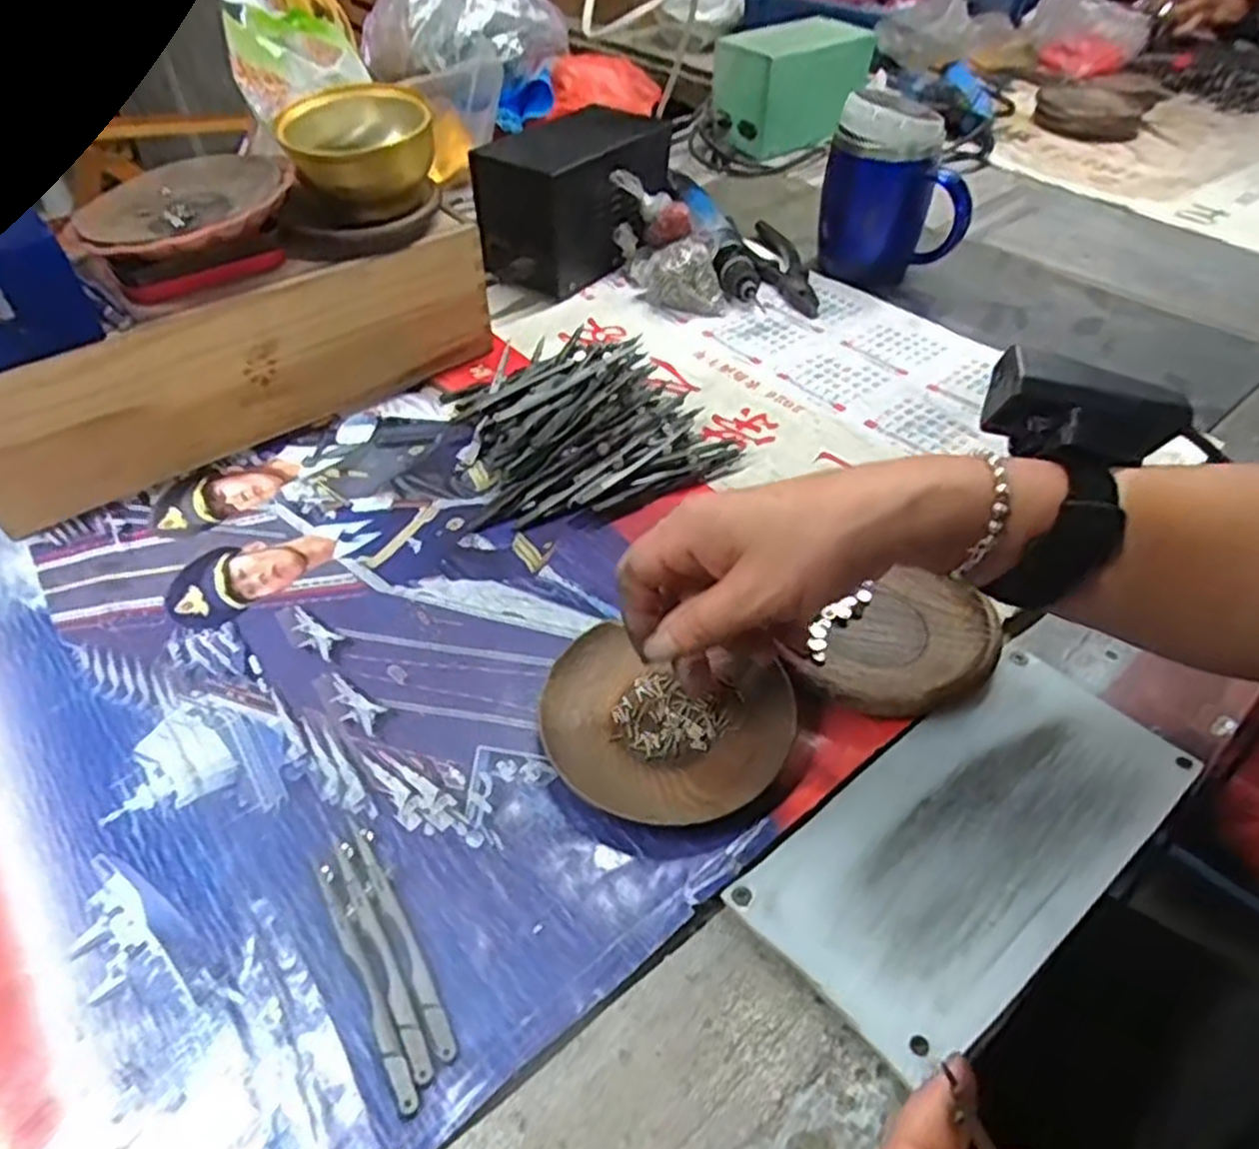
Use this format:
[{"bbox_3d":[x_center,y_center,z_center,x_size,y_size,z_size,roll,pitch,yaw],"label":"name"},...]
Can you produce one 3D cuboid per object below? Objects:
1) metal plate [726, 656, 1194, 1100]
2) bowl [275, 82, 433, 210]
[{"bbox_3d":[0.144,0.105,0.333,0.195,0.010,0.094,-31,53,-26],"label":"metal plate"},{"bbox_3d":[-0.175,-0.278,0.522,0.095,0.053,0.075,-13,47,-11],"label":"bowl"}]

